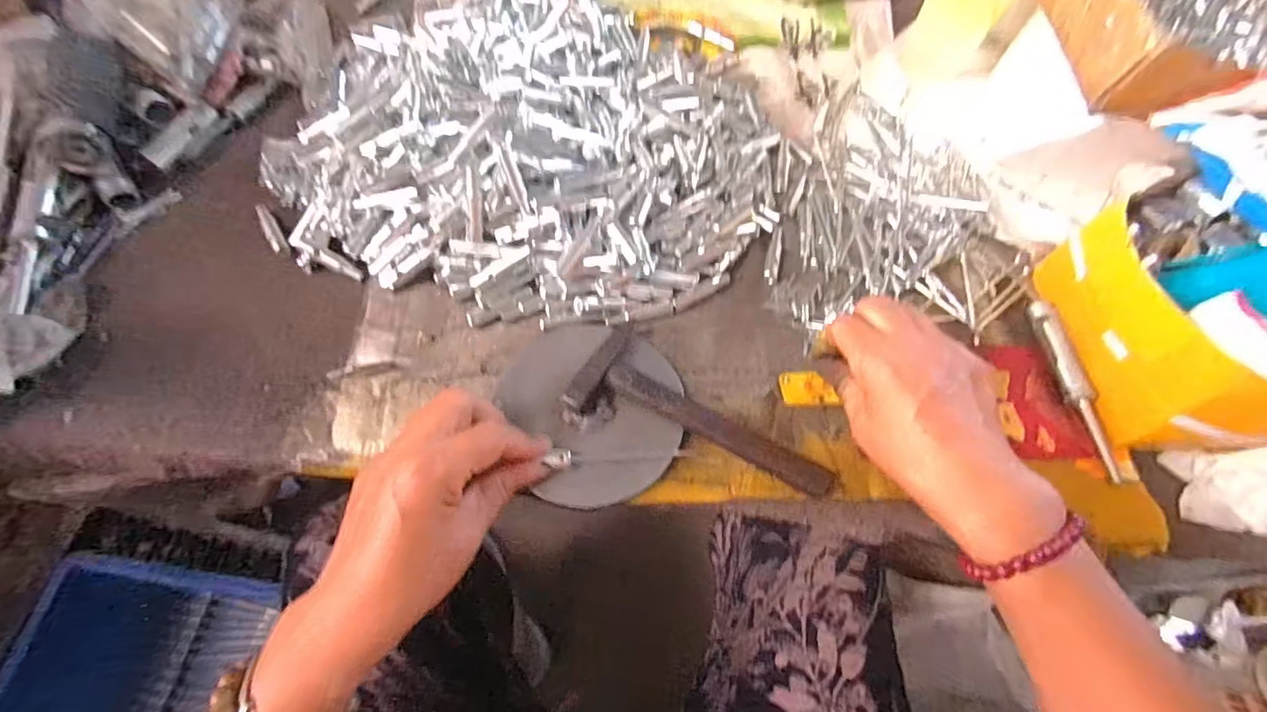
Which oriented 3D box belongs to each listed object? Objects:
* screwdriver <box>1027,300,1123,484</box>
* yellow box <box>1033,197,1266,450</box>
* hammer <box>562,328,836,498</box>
[{"bbox_3d":[0.310,0.020,0.395,0.015,0.014,0.134,-4,66,-4],"label":"screwdriver"},{"bbox_3d":[0.353,-0.018,0.366,0.089,0.094,0.166,-9,66,-6],"label":"yellow box"},{"bbox_3d":[0.049,0.034,0.372,0.173,0.025,0.065,19,66,7],"label":"hammer"}]

